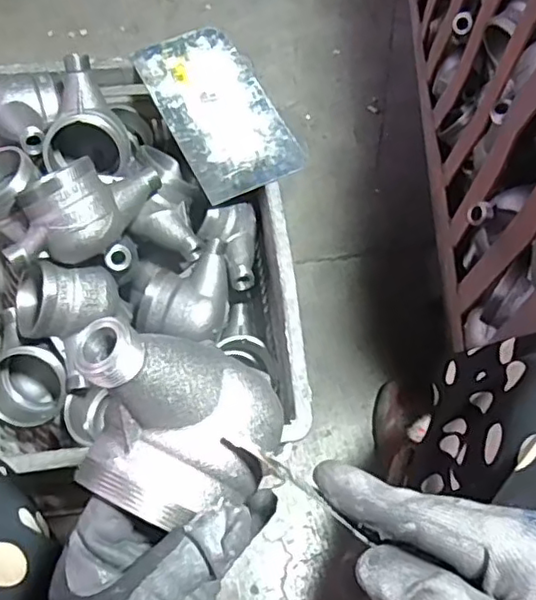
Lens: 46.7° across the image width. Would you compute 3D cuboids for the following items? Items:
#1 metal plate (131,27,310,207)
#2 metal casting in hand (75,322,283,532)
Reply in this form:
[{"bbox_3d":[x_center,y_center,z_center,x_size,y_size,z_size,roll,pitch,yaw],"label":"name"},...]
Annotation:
[{"bbox_3d":[-0.062,-0.231,0.743,0.123,0.006,0.248,-24,67,-12],"label":"metal plate"},{"bbox_3d":[-0.048,0.058,0.286,0.056,0.105,0.087,4,84,51],"label":"metal casting in hand"}]

